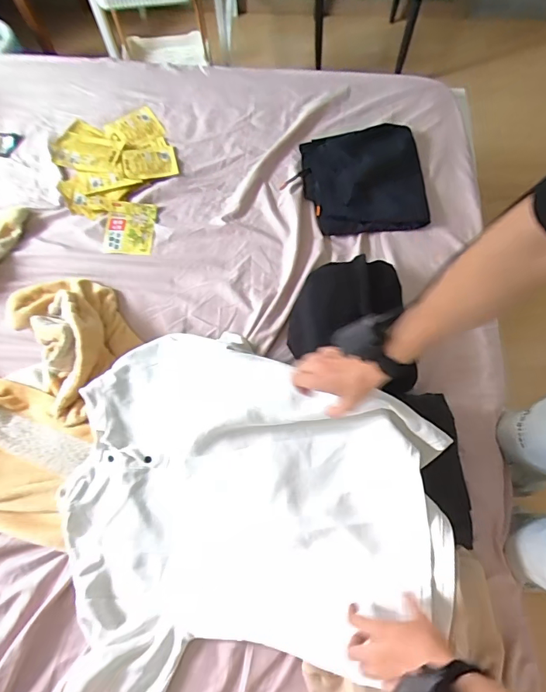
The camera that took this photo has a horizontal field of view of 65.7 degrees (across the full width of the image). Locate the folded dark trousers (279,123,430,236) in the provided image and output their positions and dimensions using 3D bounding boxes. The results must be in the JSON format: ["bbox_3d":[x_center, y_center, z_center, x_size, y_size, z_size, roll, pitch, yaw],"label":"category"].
[{"bbox_3d":[0.197,-0.387,0.967,0.291,0.047,0.271,-5,70,0],"label":"folded dark trousers"}]

